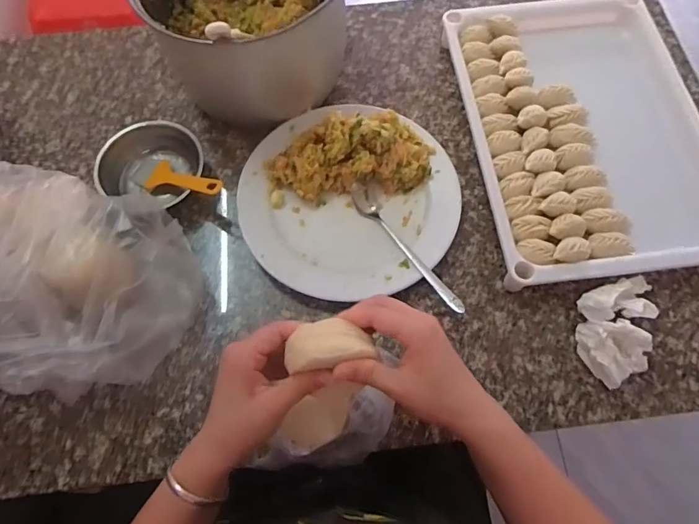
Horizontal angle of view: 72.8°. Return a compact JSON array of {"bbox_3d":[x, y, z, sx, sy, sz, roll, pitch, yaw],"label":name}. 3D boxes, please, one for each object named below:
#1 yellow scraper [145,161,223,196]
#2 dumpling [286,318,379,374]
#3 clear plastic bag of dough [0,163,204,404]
[{"bbox_3d":[-0.186,-0.092,0.541,0.124,0.012,0.036,15,67,32],"label":"yellow scraper"},{"bbox_3d":[-0.015,0.060,0.355,0.063,0.020,0.037,-9,68,-3],"label":"dumpling"},{"bbox_3d":[-0.284,0.016,0.472,0.236,0.110,0.228,-5,68,-1],"label":"clear plastic bag of dough"}]

